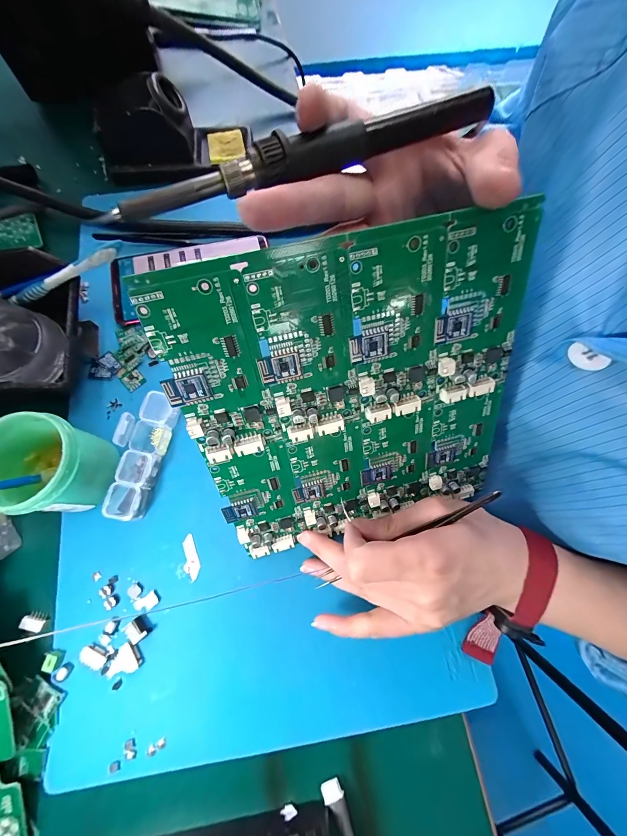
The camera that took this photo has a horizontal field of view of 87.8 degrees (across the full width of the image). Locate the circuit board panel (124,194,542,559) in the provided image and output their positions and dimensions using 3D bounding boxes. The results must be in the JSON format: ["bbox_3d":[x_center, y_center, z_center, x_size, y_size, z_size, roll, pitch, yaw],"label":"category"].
[{"bbox_3d":[0.028,-0.001,0.192,0.186,0.188,0.007,-14,36,-5],"label":"circuit board panel"}]

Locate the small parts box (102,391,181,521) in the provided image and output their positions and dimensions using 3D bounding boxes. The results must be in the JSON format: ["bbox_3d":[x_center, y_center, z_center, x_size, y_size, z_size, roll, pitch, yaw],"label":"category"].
[{"bbox_3d":[-0.133,0.026,0.249,0.029,0.042,0.096,14,73,3],"label":"small parts box"}]

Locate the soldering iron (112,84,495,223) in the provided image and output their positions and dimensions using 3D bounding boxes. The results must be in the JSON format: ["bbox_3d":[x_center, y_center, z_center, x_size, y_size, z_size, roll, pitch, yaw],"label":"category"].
[{"bbox_3d":[0.001,-0.113,0.138,0.167,0.011,0.011,-22,75,-7],"label":"soldering iron"}]

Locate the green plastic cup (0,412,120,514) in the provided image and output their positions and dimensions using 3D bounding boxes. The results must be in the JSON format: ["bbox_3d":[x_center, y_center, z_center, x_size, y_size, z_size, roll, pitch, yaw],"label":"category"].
[{"bbox_3d":[-0.180,0.035,0.231,0.069,0.069,0.061,-2,73,-2],"label":"green plastic cup"}]

